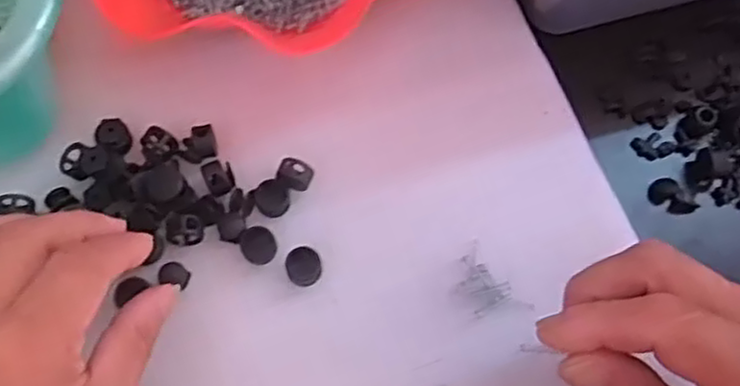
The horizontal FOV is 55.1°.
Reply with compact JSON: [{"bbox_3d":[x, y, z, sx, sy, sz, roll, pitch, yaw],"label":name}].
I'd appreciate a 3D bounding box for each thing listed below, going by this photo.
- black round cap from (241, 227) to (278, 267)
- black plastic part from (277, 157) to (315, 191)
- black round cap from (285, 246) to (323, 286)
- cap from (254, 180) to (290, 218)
[{"bbox_3d":[-0.052,0.024,0.333,0.016,0.004,0.018,-19,71,-10],"label":"black round cap"},{"bbox_3d":[-0.036,-0.009,0.343,0.017,0.009,0.013,14,69,3],"label":"black plastic part"},{"bbox_3d":[-0.031,0.034,0.332,0.016,0.004,0.017,1,69,-2],"label":"black round cap"},{"bbox_3d":[-0.047,0.002,0.343,0.016,0.004,0.018,-9,70,-6],"label":"cap"}]

